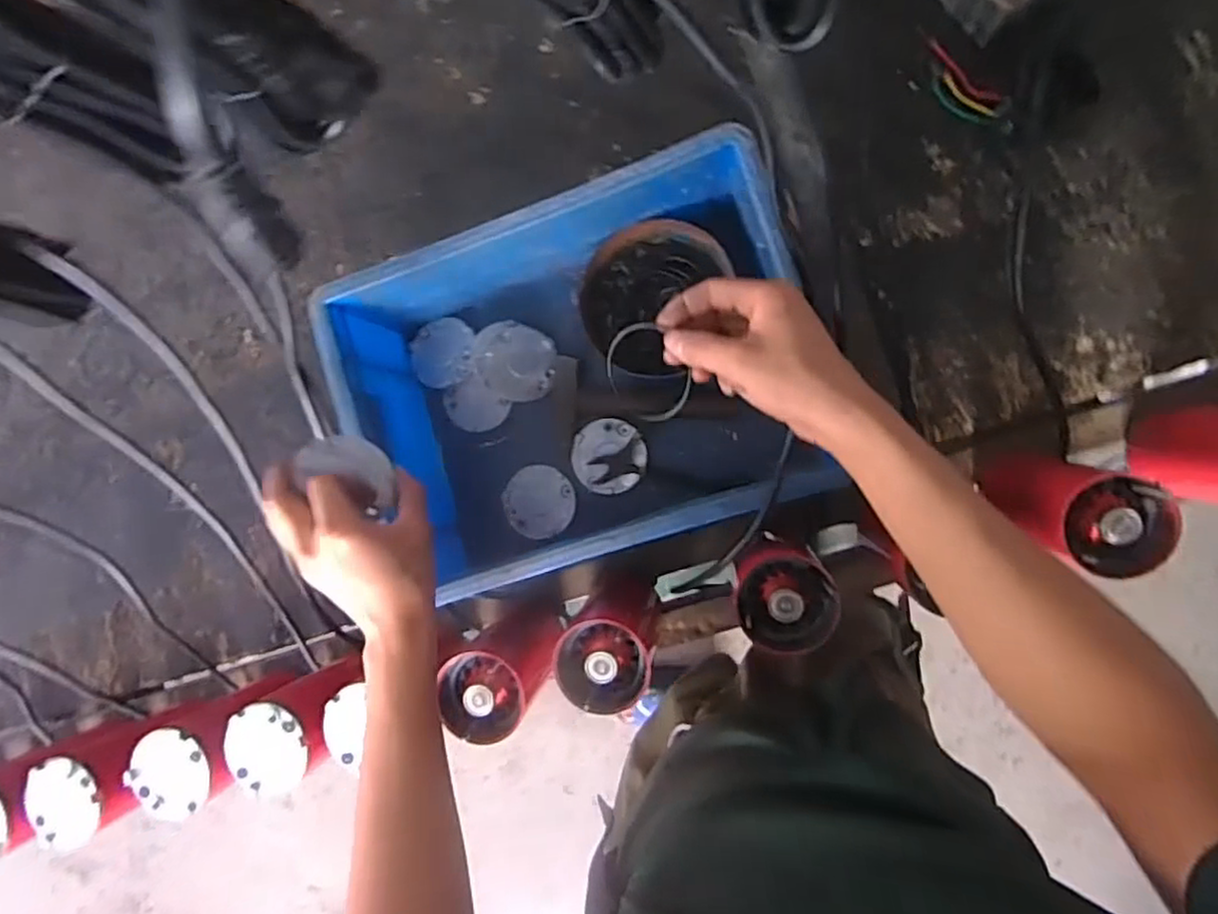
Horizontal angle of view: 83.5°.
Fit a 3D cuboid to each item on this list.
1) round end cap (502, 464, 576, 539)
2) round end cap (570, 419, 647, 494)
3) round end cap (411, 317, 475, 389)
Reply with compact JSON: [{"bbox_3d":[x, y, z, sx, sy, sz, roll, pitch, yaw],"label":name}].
[{"bbox_3d":[-0.072,0.046,0.699,0.072,0.006,0.072,0,90,10],"label":"round end cap"},{"bbox_3d":[0.000,-0.001,0.682,0.073,0.011,0.073,0,90,10],"label":"round end cap"},{"bbox_3d":[-0.169,-0.107,0.700,0.076,0.012,0.076,-36,67,5],"label":"round end cap"}]

